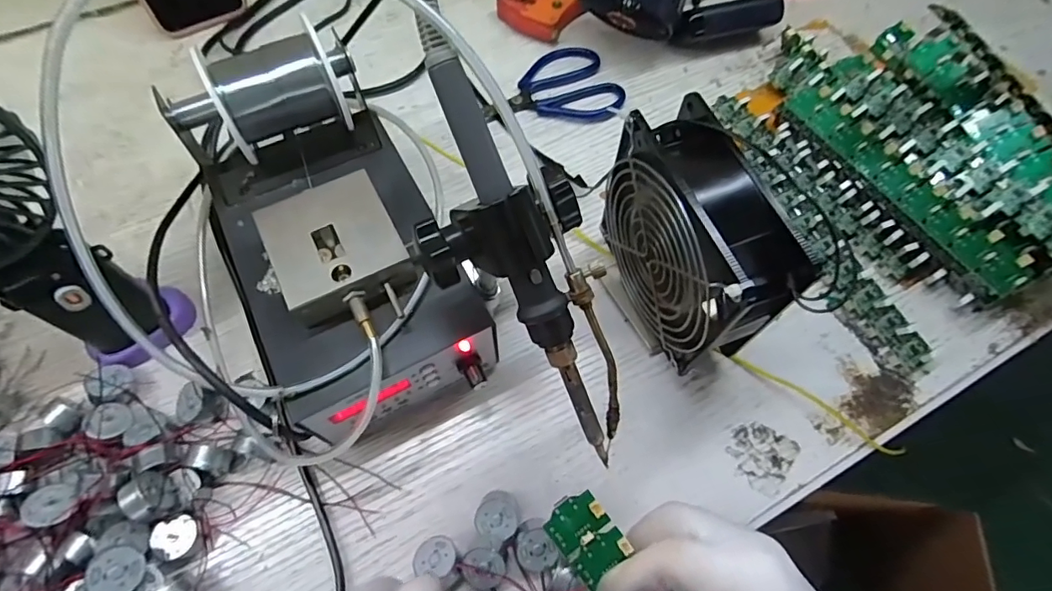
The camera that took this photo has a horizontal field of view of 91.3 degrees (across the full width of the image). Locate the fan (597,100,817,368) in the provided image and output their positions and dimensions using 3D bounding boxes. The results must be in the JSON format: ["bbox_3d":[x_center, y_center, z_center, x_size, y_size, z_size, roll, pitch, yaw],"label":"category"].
[{"bbox_3d":[0.090,-0.025,0.301,0.047,0.129,0.116,-18,67,-10],"label":"fan"}]

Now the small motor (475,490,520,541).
[{"bbox_3d":[-0.015,0.124,0.290,0.023,0.018,0.024,1,65,-2],"label":"small motor"}]

